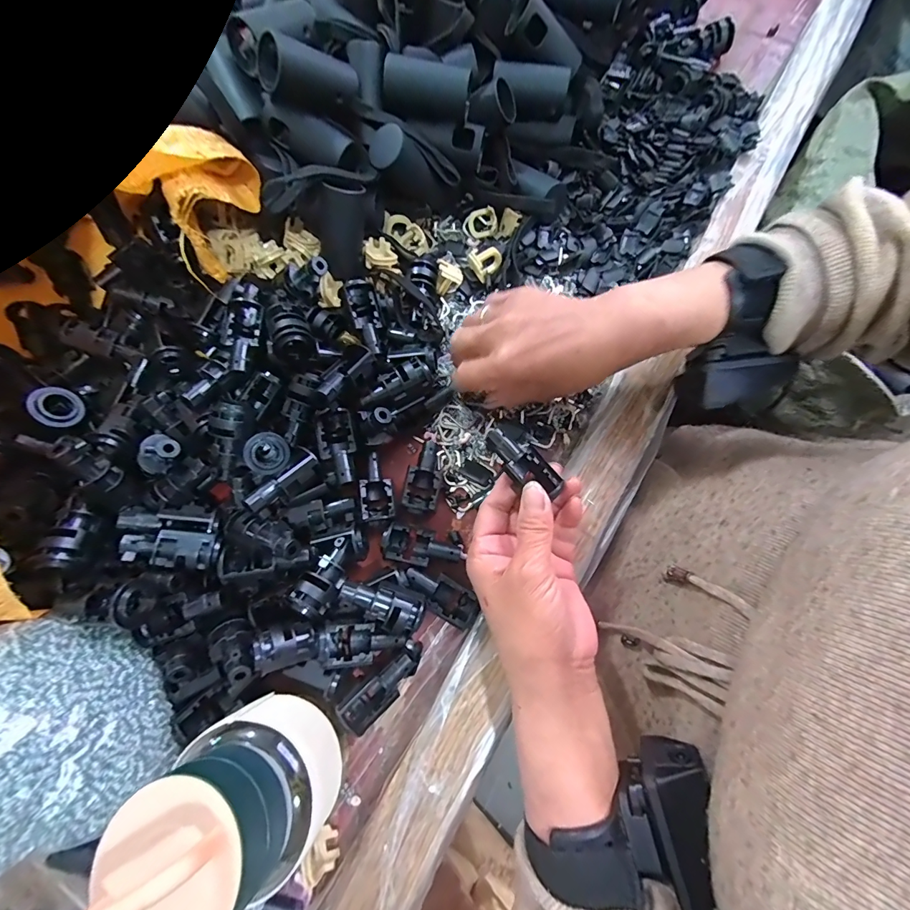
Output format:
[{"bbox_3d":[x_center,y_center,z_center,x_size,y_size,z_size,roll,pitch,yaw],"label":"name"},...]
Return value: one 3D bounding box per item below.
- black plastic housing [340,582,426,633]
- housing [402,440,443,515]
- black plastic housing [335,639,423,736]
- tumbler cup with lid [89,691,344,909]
[{"bbox_3d":[-0.046,0.095,0.253,0.052,0.016,0.020,23,56,-6],"label":"black plastic housing"},{"bbox_3d":[-0.022,0.016,0.292,0.026,0.020,0.051,14,77,5],"label":"housing"},{"bbox_3d":[-0.046,0.147,0.258,0.061,0.025,0.022,-43,79,-9],"label":"black plastic housing"},{"bbox_3d":[-0.100,0.166,0.184,0.069,0.112,0.064,0,76,1],"label":"tumbler cup with lid"}]

